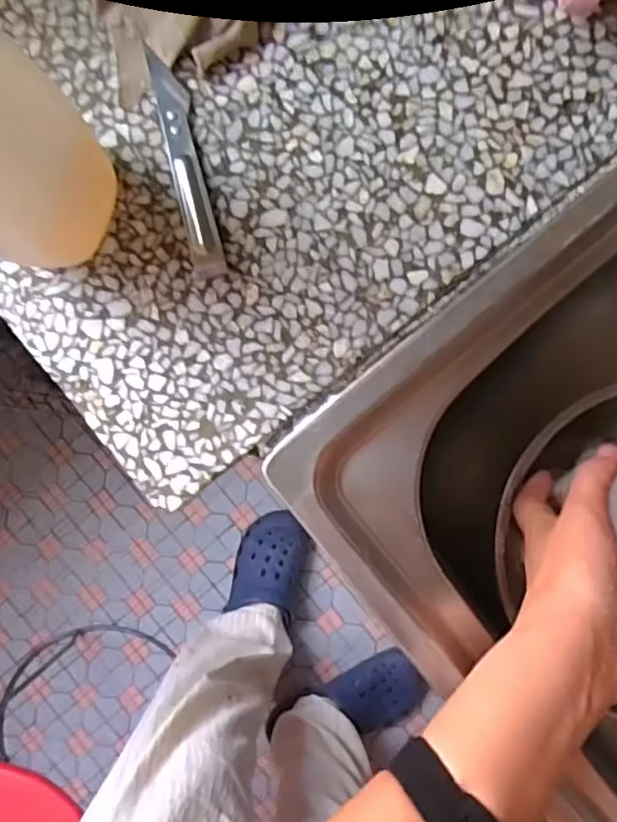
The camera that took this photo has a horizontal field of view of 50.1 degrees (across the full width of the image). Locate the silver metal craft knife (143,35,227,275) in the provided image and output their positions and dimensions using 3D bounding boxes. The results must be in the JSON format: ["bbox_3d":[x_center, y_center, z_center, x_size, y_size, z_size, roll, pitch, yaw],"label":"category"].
[{"bbox_3d":[-0.067,-0.137,0.367,0.018,0.007,0.126,-12,88,3],"label":"silver metal craft knife"}]

